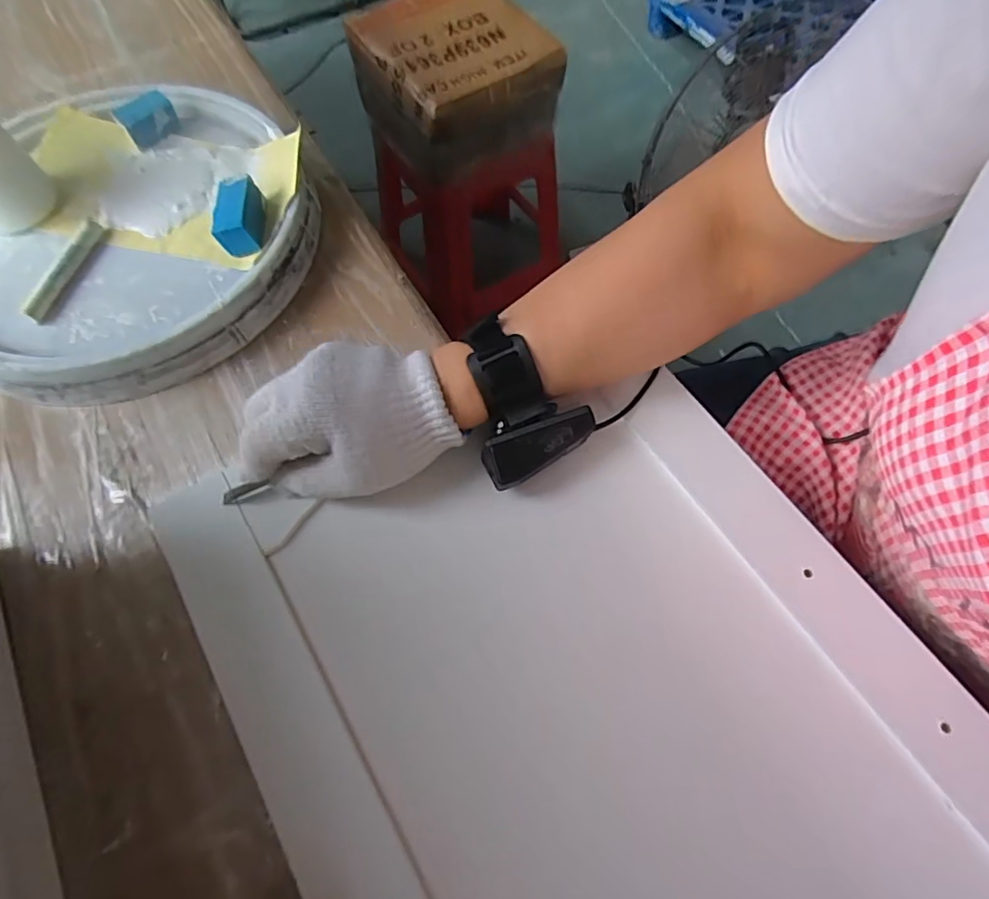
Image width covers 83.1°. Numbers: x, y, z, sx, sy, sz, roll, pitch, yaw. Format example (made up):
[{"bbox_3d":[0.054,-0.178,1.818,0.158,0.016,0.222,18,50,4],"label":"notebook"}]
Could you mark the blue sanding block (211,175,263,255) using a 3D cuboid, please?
[{"bbox_3d":[-0.190,-0.175,0.417,0.028,0.027,0.050,-3,65,0],"label":"blue sanding block"}]

